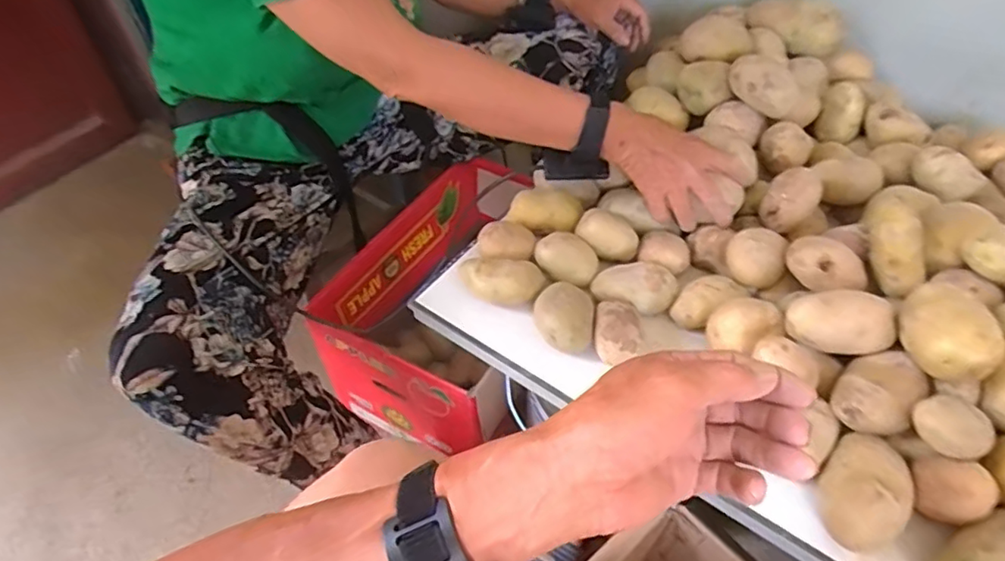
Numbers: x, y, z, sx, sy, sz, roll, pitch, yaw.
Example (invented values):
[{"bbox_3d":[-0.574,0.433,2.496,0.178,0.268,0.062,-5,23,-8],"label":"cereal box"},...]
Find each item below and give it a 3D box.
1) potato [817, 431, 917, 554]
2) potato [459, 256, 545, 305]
[{"bbox_3d":[0.272,0.162,0.454,0.059,0.049,0.081,36,58,25],"label":"potato"},{"bbox_3d":[-0.002,0.002,0.594,0.078,0.036,0.043,4,50,2],"label":"potato"}]

